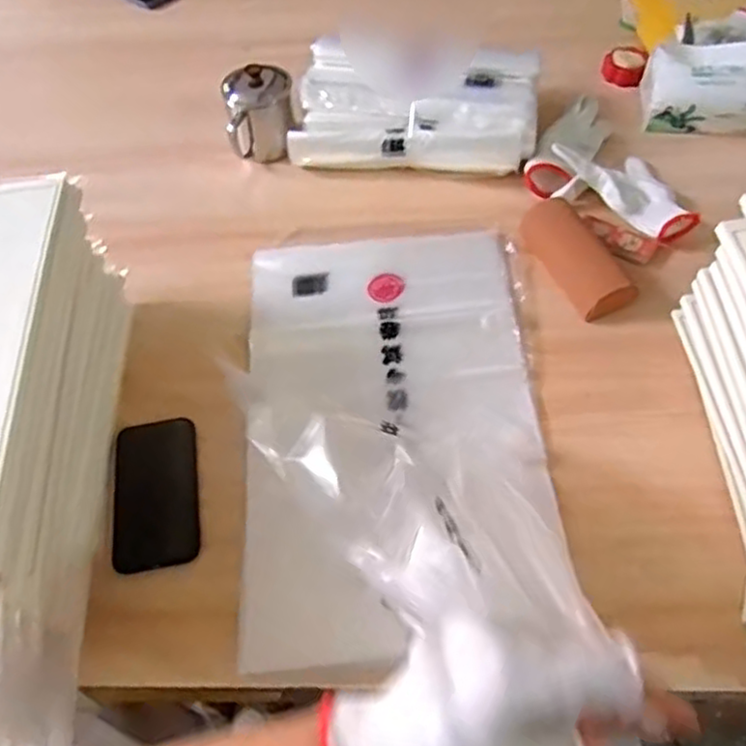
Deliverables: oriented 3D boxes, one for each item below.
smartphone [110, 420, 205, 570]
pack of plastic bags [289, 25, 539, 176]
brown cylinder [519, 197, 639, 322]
[{"bbox_3d":[-0.207,0.114,0.679,0.079,0.016,0.146,-10,55,-3],"label":"smartphone"},{"bbox_3d":[0.054,-0.339,0.918,0.302,0.102,0.156,5,56,7],"label":"pack of plastic bags"},{"bbox_3d":[0.228,-0.130,0.803,0.067,0.033,0.168,-22,57,-11],"label":"brown cylinder"}]

